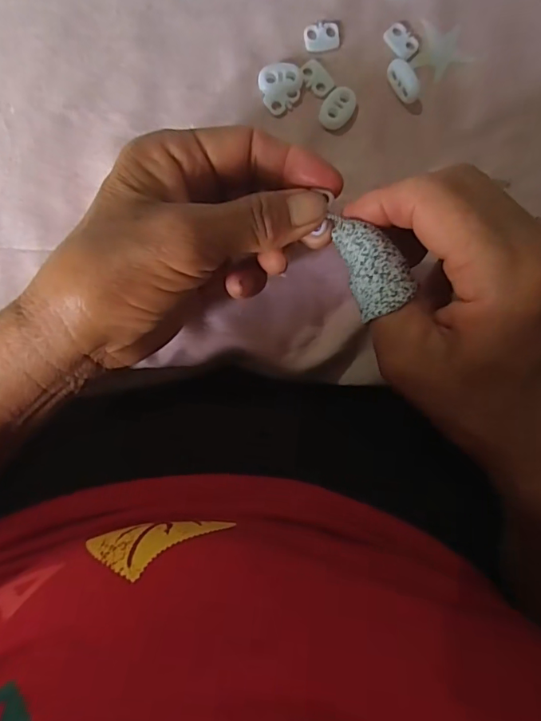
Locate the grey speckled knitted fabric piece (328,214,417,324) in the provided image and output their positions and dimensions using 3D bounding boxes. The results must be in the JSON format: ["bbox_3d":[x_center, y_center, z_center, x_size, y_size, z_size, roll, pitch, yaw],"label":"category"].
[{"bbox_3d":[0.040,-0.039,0.191,0.022,0.012,0.042,-20,91,-3],"label":"grey speckled knitted fabric piece"}]

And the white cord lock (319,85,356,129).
[{"bbox_3d":[0.035,-0.130,0.250,0.015,0.005,0.021,30,88,-3],"label":"white cord lock"}]

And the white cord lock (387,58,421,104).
[{"bbox_3d":[0.068,-0.143,0.249,0.009,0.011,0.022,-34,92,-3],"label":"white cord lock"}]

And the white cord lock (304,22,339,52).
[{"bbox_3d":[0.027,-0.167,0.249,0.018,0.004,0.013,-14,91,-3],"label":"white cord lock"}]

